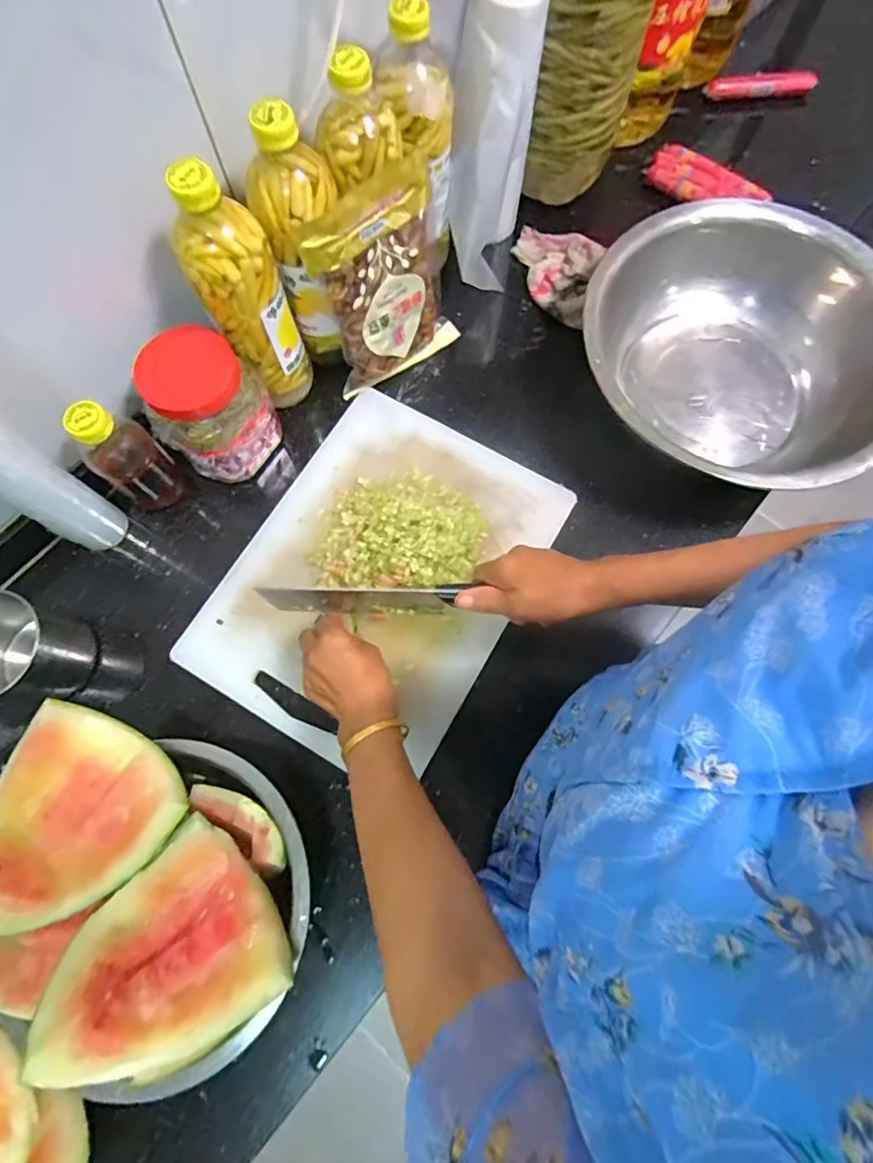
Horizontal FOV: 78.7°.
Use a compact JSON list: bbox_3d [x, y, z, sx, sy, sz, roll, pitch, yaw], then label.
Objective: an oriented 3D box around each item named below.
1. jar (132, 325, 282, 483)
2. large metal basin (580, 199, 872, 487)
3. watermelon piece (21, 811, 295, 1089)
[{"bbox_3d":[-0.243,-0.186,0.574,0.096,0.119,0.110,26,76,7],"label":"jar"},{"bbox_3d":[0.342,-0.261,0.624,0.350,0.108,0.352,0,75,0],"label":"large metal basin"},{"bbox_3d":[-0.213,0.295,0.412,0.152,0.081,0.142,-35,77,-9],"label":"watermelon piece"}]

